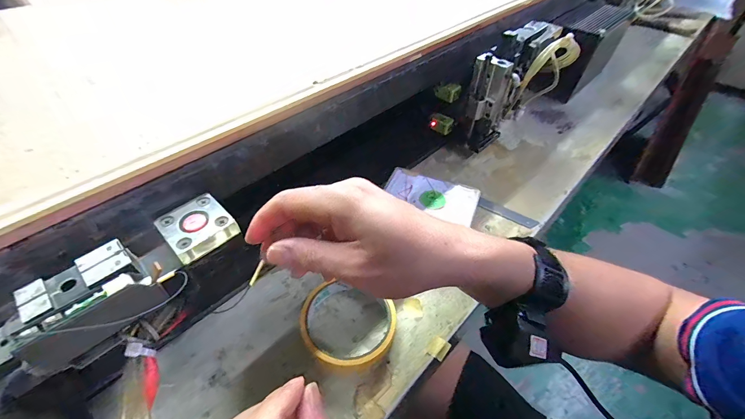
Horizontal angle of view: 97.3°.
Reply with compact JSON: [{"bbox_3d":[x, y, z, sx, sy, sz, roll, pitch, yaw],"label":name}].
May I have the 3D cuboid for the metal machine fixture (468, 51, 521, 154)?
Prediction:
[{"bbox_3d":[0.157,-0.140,0.441,0.053,0.121,0.035,11,47,11],"label":"metal machine fixture"}]

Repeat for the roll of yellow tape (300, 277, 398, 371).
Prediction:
[{"bbox_3d":[-0.025,0.112,0.313,0.080,0.023,0.077,0,46,0],"label":"roll of yellow tape"}]

